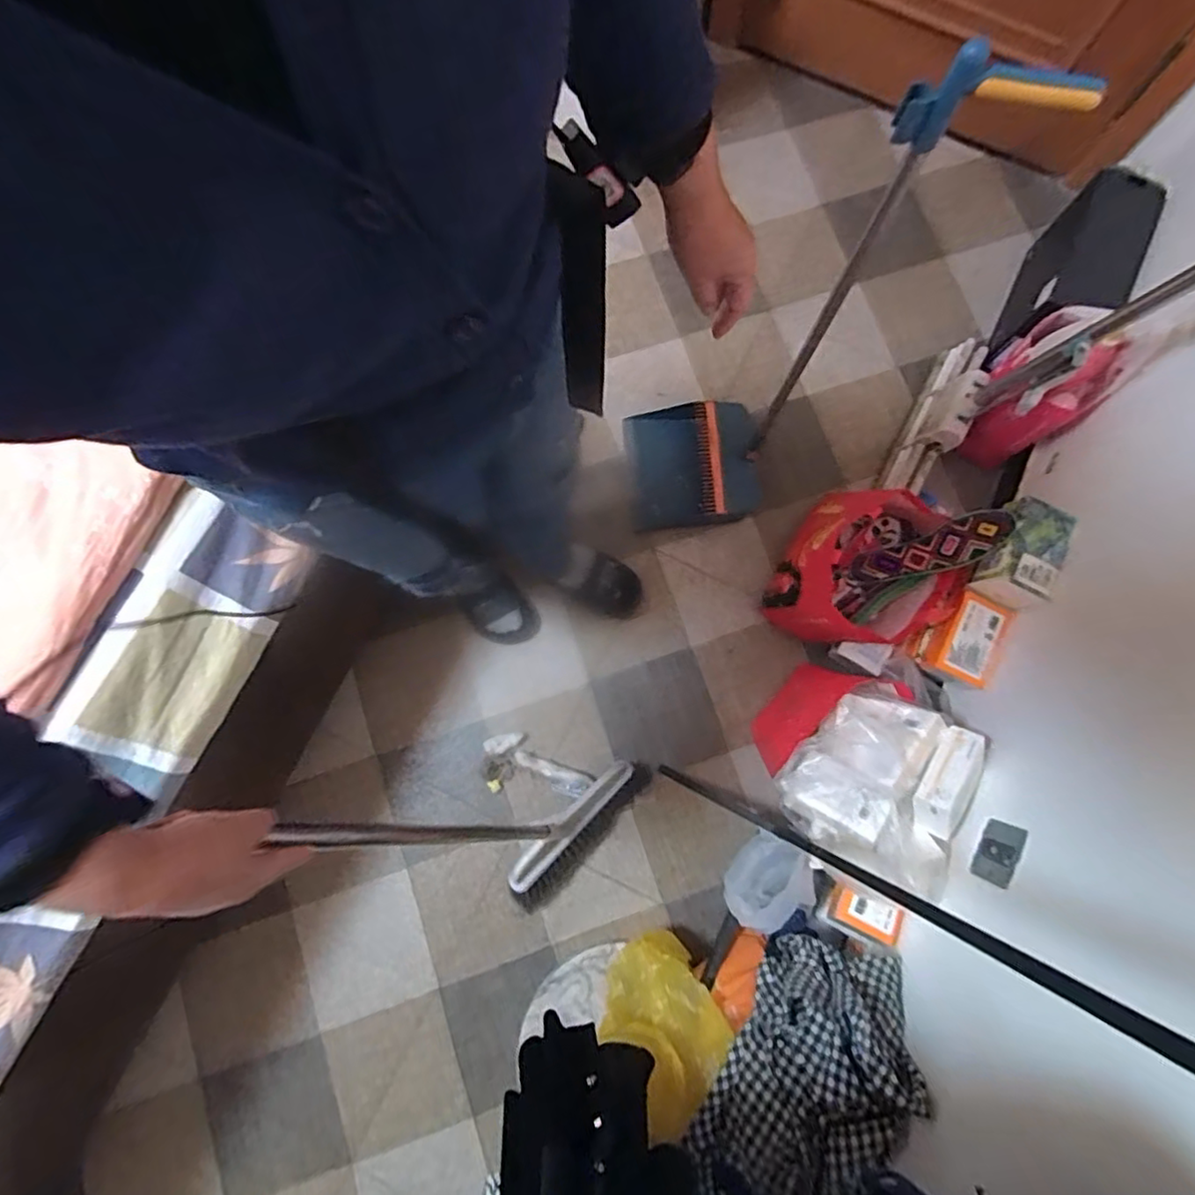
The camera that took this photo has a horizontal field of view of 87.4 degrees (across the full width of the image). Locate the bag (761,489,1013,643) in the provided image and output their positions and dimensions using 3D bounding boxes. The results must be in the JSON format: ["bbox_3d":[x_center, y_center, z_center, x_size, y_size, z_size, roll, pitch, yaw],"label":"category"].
[{"bbox_3d":[0.493,-0.045,1.135,0.282,0.220,0.284,25,80,4],"label":"bag"}]

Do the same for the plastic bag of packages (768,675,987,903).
[{"bbox_3d":[0.425,0.269,0.944,0.260,0.121,0.284,27,80,4],"label":"plastic bag of packages"}]

